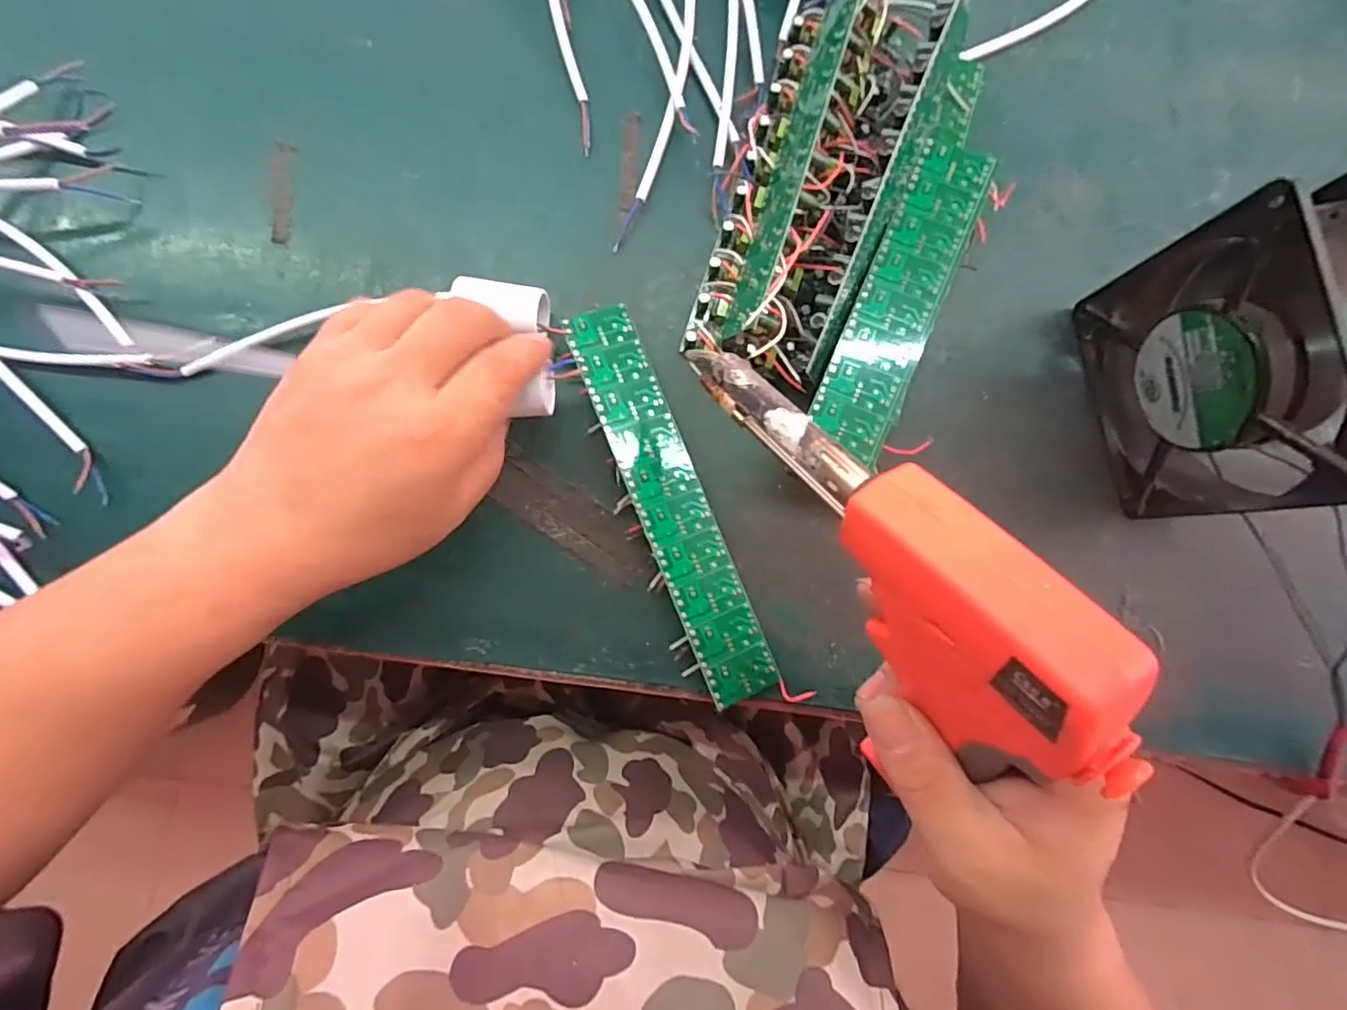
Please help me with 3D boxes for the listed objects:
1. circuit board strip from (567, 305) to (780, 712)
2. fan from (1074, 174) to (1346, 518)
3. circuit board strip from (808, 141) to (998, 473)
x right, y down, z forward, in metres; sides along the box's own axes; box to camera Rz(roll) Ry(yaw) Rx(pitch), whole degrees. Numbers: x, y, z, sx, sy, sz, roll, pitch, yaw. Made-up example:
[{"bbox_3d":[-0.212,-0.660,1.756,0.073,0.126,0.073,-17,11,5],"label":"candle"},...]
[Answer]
[{"bbox_3d":[-0.001,-0.002,0.302,0.035,0.022,0.200,-22,87,-4],"label":"circuit board strip"},{"bbox_3d":[0.245,-0.058,0.266,0.040,0.119,0.119,-9,86,-3],"label":"fan"},{"bbox_3d":[0.112,-0.102,0.308,0.038,0.032,0.165,23,85,-1],"label":"circuit board strip"}]

